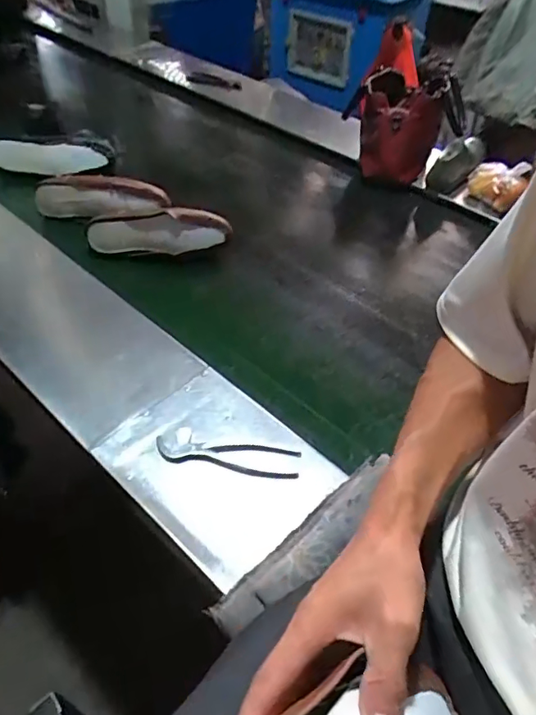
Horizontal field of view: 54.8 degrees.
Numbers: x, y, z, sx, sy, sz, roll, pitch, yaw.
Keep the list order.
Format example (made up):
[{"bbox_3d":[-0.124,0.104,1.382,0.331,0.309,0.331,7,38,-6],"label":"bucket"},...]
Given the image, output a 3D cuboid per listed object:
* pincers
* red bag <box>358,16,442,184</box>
[{"bbox_3d":[-0.055,0.131,0.708,0.192,0.015,0.050,7,46,3],"label":"pincers"},{"bbox_3d":[0.338,-0.683,1.363,0.188,0.136,0.474,5,64,1],"label":"red bag"}]

